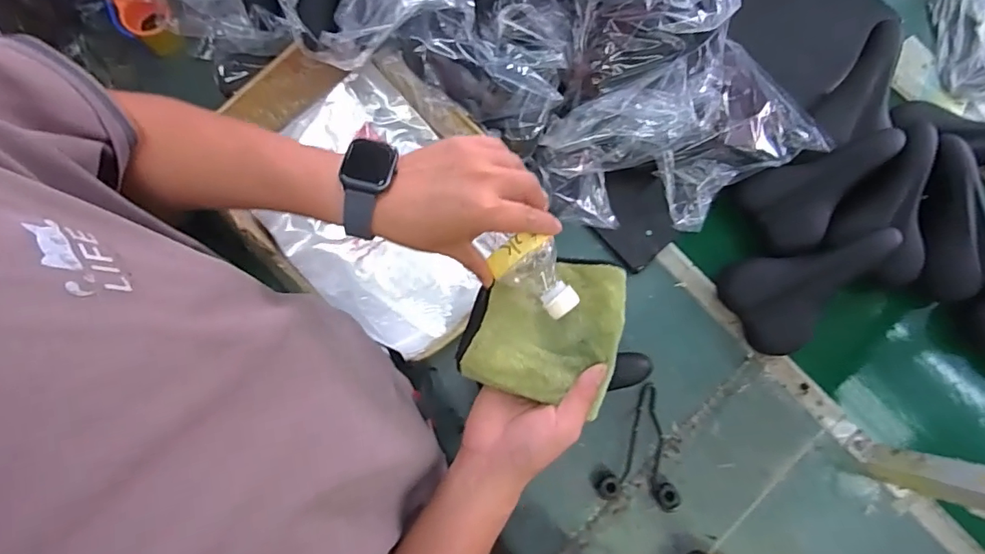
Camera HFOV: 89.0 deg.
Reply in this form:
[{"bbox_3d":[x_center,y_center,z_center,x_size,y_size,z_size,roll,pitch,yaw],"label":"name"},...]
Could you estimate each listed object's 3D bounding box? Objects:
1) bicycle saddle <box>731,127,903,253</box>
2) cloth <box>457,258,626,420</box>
[{"bbox_3d":[0.545,-0.145,0.822,0.254,0.064,0.146,-27,81,-4],"label":"bicycle saddle"},{"bbox_3d":[0.049,0.043,0.474,0.135,0.049,0.139,17,80,3],"label":"cloth"}]

